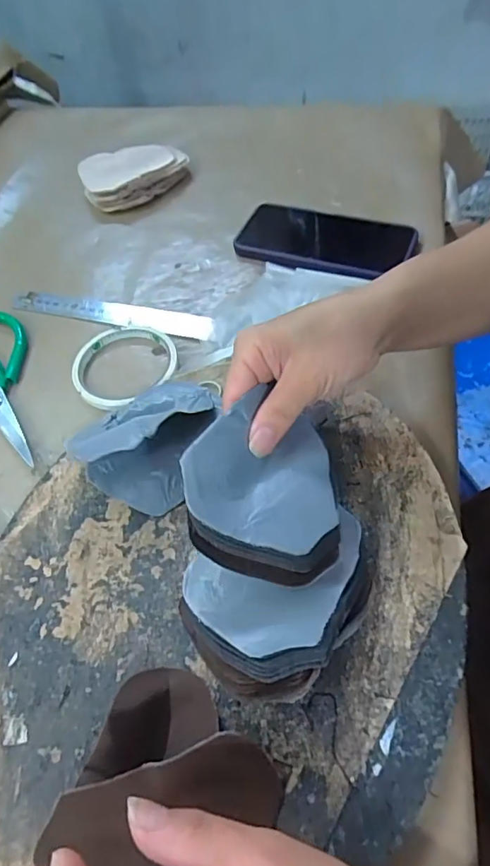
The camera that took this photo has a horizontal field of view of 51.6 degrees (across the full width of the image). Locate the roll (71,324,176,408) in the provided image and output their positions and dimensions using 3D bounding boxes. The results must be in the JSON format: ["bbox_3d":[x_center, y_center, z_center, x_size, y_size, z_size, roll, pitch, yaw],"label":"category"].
[{"bbox_3d":[-0.102,-0.058,0.431,0.087,0.012,0.091,-2,56,3],"label":"roll"}]

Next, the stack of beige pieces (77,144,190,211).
[{"bbox_3d":[-0.122,-0.290,0.575,0.119,0.038,0.071,-20,56,-9],"label":"stack of beige pieces"}]

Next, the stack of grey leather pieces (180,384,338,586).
[{"bbox_3d":[0.014,0.033,0.287,0.095,0.018,0.105,-12,69,-28],"label":"stack of grey leather pieces"}]

